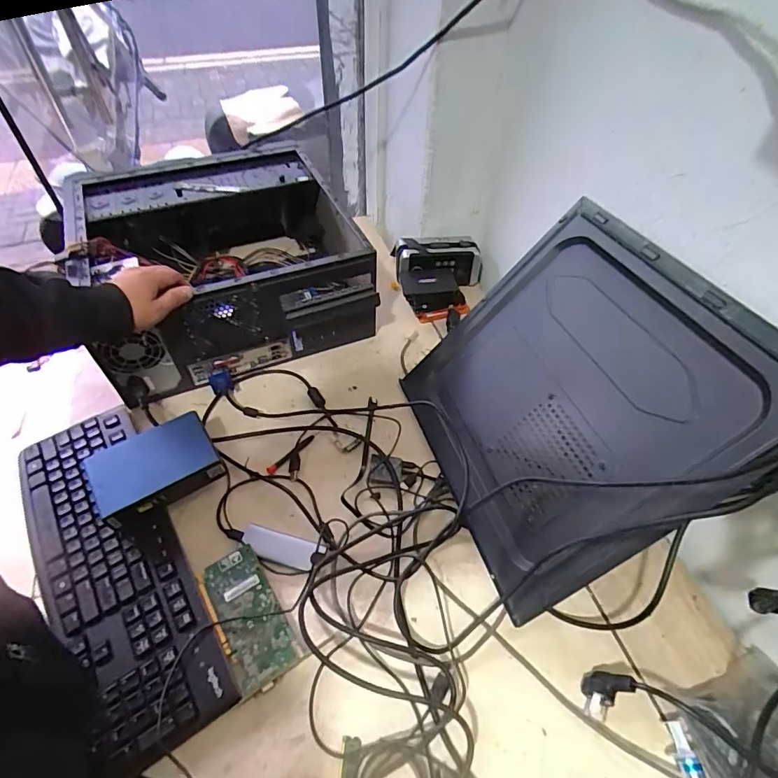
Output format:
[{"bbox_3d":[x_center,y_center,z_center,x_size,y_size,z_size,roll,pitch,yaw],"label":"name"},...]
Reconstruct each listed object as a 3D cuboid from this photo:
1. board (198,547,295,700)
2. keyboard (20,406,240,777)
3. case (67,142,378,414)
[{"bbox_3d":[-0.158,0.254,0.510,0.064,0.015,0.143,-26,57,-21],"label":"board"},{"bbox_3d":[-0.317,0.205,0.534,0.158,0.038,0.404,-26,57,-21],"label":"keyboard"},{"bbox_3d":[-0.256,-0.209,0.733,0.382,0.189,0.348,-17,54,-15],"label":"case"}]

